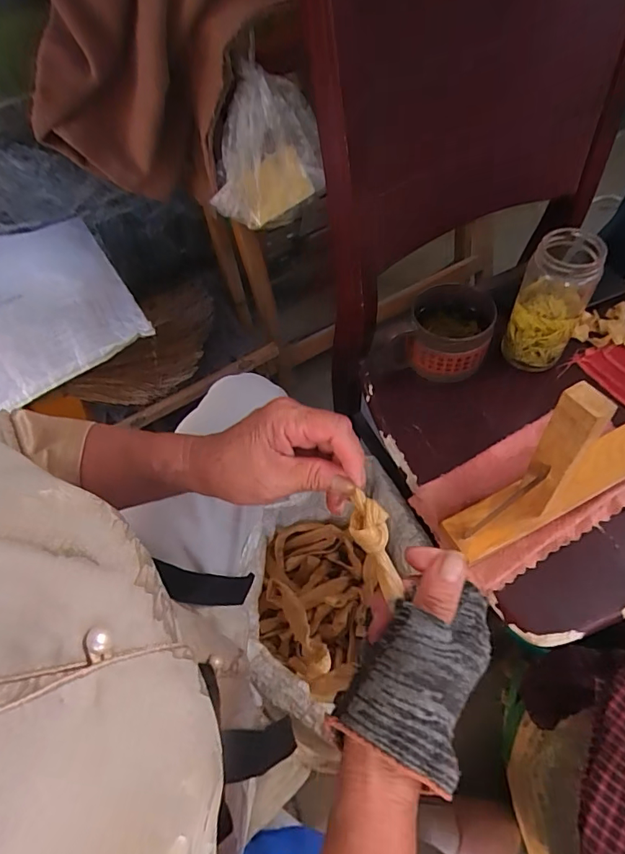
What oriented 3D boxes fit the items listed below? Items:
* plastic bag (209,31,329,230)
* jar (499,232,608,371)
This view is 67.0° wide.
[{"bbox_3d":[-0.066,-0.365,0.634,0.152,0.177,0.079,-14,58,-5],"label":"plastic bag"},{"bbox_3d":[0.266,-0.141,0.528,0.067,0.150,0.073,-2,57,2],"label":"jar"}]

